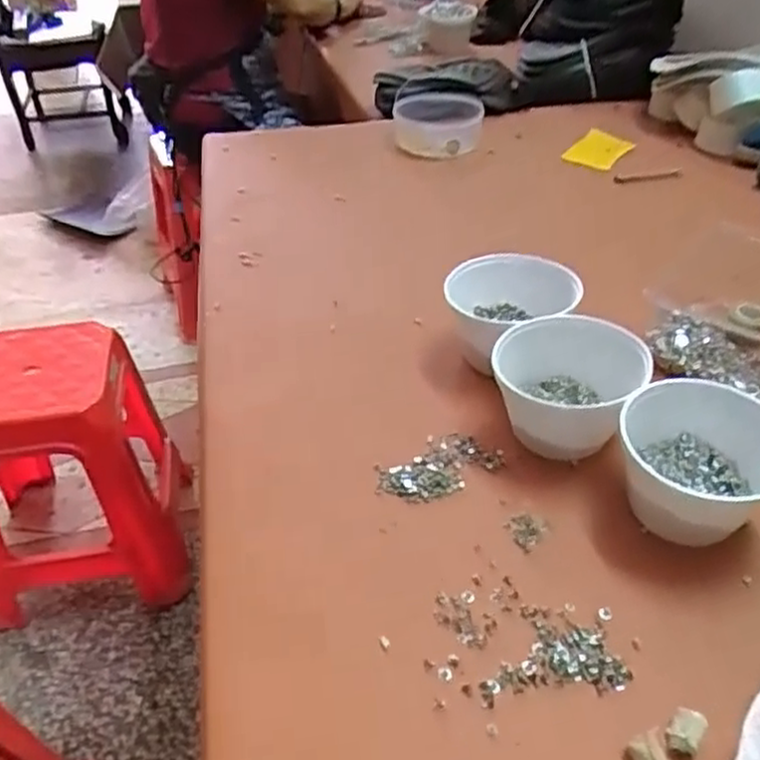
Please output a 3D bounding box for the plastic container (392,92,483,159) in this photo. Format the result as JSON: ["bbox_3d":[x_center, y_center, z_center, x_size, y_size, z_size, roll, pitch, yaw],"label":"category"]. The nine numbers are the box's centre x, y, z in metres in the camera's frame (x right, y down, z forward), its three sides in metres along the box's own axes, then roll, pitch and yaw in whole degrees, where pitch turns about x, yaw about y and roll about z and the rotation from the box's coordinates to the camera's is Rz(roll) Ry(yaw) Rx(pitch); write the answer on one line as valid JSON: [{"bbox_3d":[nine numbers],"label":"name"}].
[{"bbox_3d":[0.086,-0.385,1.147,0.136,0.050,0.141,1,40,3],"label":"plastic container"}]

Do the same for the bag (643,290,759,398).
[{"bbox_3d":[0.351,-0.031,0.750,0.173,0.023,0.129,19,46,24],"label":"bag"}]

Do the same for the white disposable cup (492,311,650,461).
[{"bbox_3d":[0.166,0.010,0.676,0.129,0.078,0.113,7,42,12],"label":"white disposable cup"}]

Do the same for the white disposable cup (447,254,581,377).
[{"bbox_3d":[0.128,-0.066,0.760,0.123,0.086,0.118,-2,41,2],"label":"white disposable cup"}]

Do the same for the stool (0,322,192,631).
[{"bbox_3d":[-0.629,0.166,1.476,0.393,0.479,0.360,-9,40,-9],"label":"stool"}]

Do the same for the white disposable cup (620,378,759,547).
[{"bbox_3d":[0.247,0.067,0.593,0.122,0.081,0.119,-2,41,2],"label":"white disposable cup"}]

